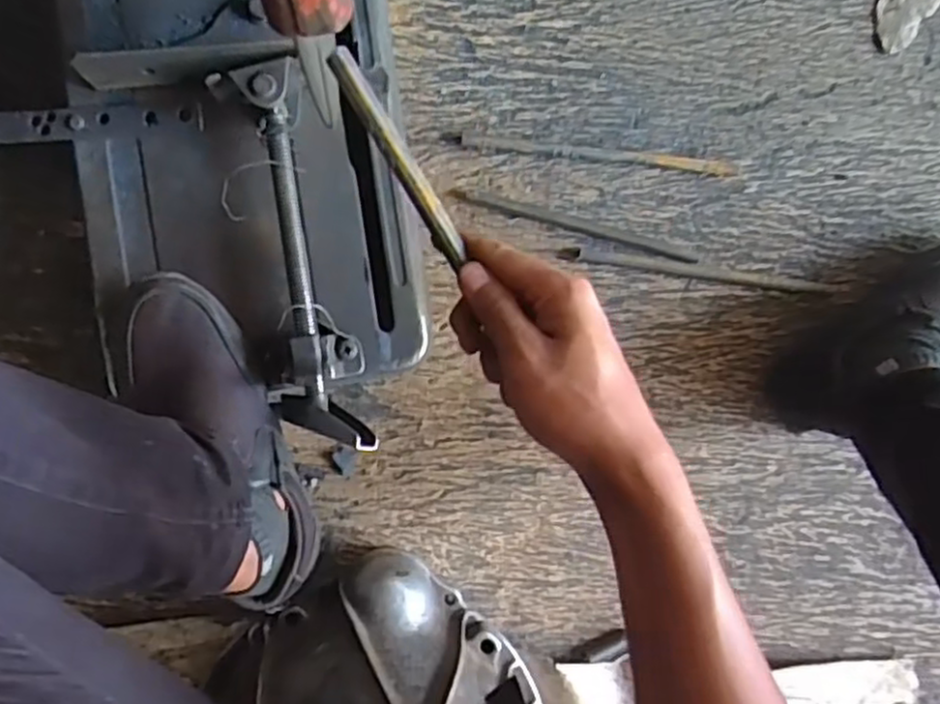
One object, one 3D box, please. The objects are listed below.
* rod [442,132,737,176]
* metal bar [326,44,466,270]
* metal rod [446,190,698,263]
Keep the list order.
[{"bbox_3d":[0.112,-0.182,0.652,0.268,0.012,0.013,5,89,-2],"label":"rod"},{"bbox_3d":[-0.033,-0.093,0.345,0.013,0.006,0.113,-32,102,-5],"label":"metal bar"},{"bbox_3d":[0.095,-0.115,0.651,0.231,0.012,0.011,15,88,-5],"label":"metal rod"}]

